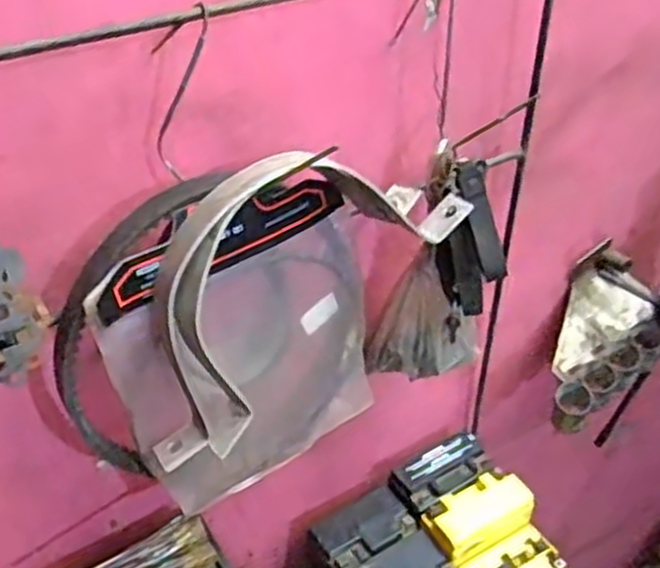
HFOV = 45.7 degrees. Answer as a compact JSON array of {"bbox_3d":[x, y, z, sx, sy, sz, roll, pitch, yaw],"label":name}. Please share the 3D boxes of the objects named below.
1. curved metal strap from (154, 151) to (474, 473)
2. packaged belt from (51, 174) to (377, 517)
[{"bbox_3d":[-0.017,-0.008,0.588,0.273,0.226,0.074,-23,42,-28],"label":"curved metal strap"},{"bbox_3d":[-0.078,0.047,0.611,0.243,0.256,0.069,-26,44,-31],"label":"packaged belt"}]

